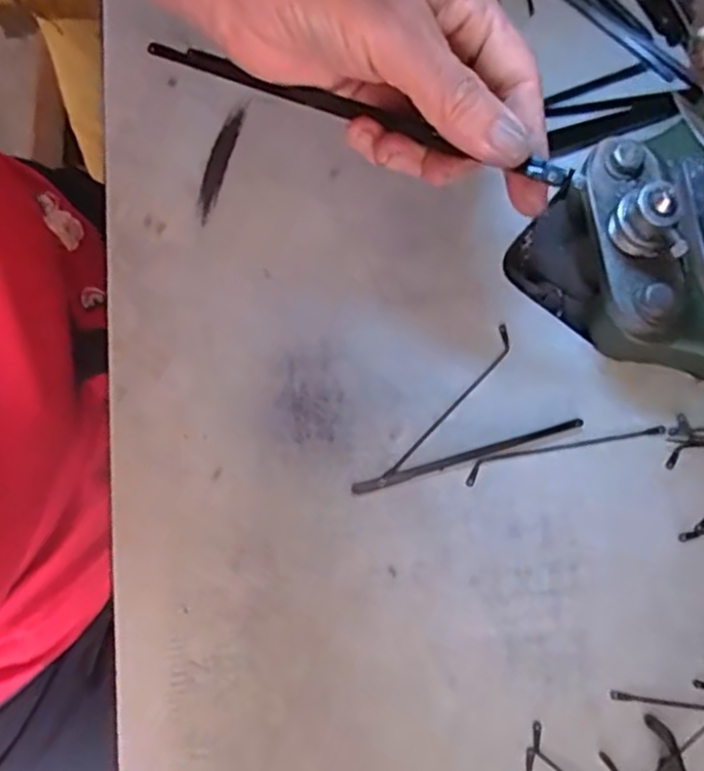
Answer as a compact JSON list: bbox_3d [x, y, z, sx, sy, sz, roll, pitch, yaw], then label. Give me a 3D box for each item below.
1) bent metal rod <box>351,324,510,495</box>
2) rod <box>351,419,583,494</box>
[{"bbox_3d":[0.036,0.011,0.303,0.009,0.004,0.095,42,80,8],"label":"bent metal rod"},{"bbox_3d":[0.048,0.029,0.299,0.099,0.004,0.005,-16,78,-5],"label":"rod"}]

